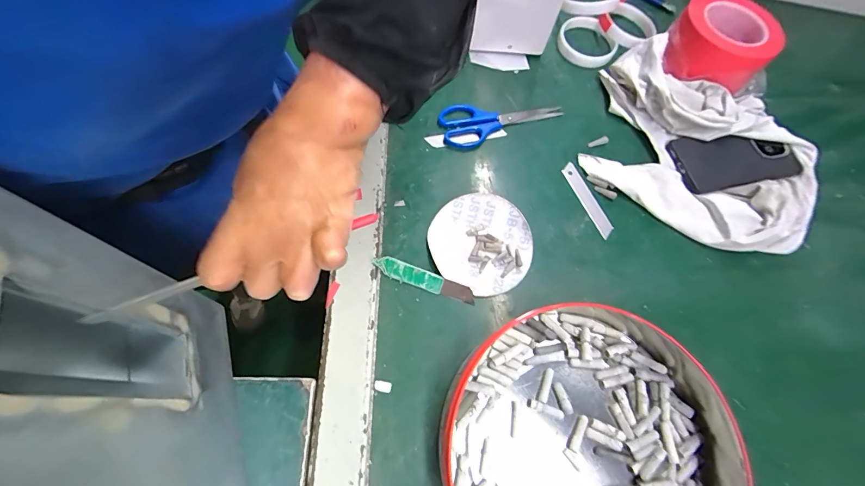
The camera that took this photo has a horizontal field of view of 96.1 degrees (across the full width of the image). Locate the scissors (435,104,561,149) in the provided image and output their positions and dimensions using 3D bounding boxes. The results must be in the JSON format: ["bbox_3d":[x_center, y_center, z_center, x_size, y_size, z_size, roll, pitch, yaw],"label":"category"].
[{"bbox_3d":[0.084,-0.166,0.507,0.162,0.010,0.060,-20,70,-10],"label":"scissors"}]

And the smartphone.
[{"bbox_3d":[0.382,-0.108,0.493,0.163,0.016,0.079,-12,78,-2],"label":"smartphone"}]

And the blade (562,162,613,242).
[{"bbox_3d":[0.187,-0.054,0.470,0.020,0.004,0.103,-20,70,-10],"label":"blade"}]

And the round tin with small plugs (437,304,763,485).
[{"bbox_3d":[0.146,0.189,0.338,0.257,0.050,0.260,-25,71,-12],"label":"round tin with small plugs"}]

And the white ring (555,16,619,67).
[{"bbox_3d":[0.224,-0.291,0.569,0.085,0.025,0.085,1,68,-2],"label":"white ring"}]

